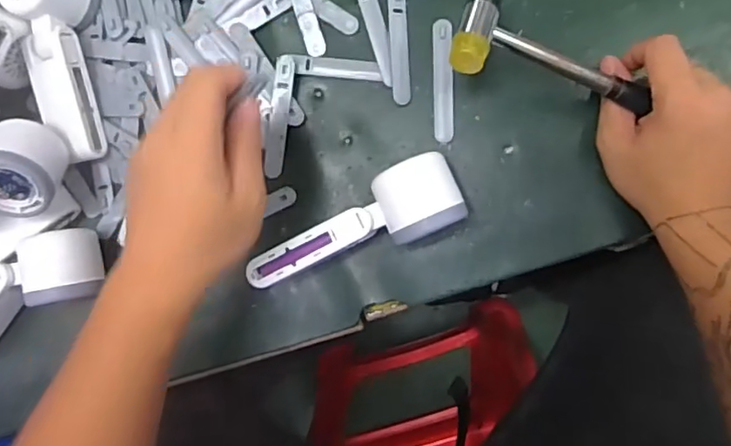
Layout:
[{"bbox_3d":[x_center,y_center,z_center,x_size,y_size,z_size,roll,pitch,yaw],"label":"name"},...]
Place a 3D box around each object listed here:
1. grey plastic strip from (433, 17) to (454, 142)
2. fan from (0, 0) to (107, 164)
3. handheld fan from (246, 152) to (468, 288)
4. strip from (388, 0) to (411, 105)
[{"bbox_3d":[0.061,-0.111,0.453,0.016,0.005,0.094,-1,89,7],"label":"grey plastic strip"},{"bbox_3d":[-0.249,-0.131,0.456,0.058,0.053,0.159,-4,88,7],"label":"fan"},{"bbox_3d":[-0.010,0.003,0.436,0.166,0.052,0.053,-23,86,6],"label":"handheld fan"},{"bbox_3d":[0.027,-0.142,0.456,0.015,0.004,0.094,-3,92,2],"label":"strip"}]

